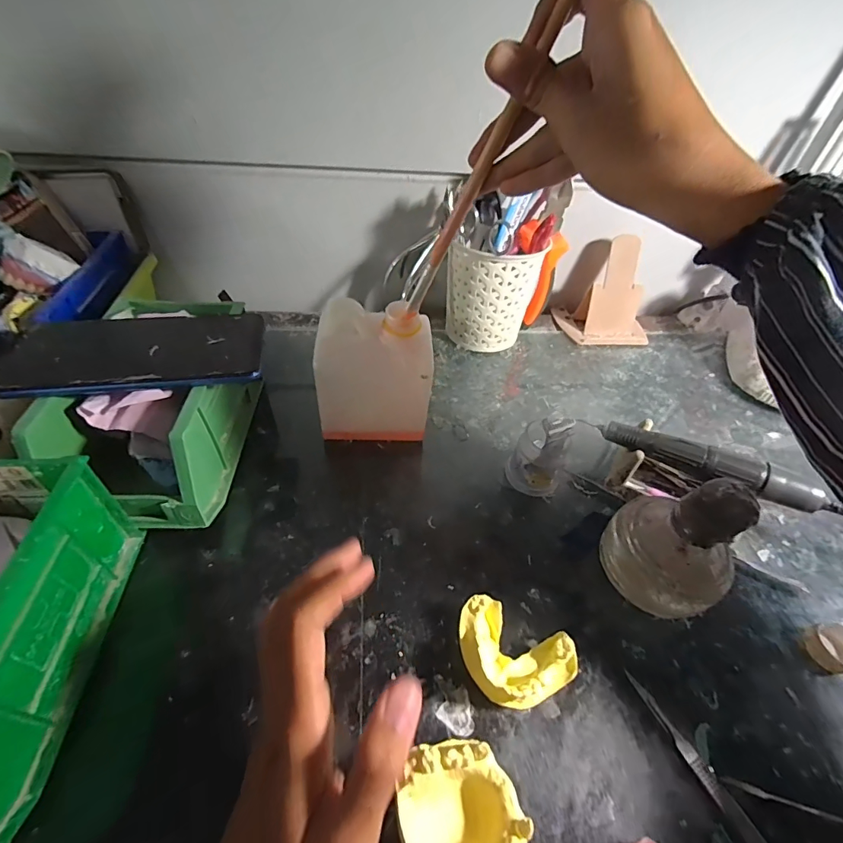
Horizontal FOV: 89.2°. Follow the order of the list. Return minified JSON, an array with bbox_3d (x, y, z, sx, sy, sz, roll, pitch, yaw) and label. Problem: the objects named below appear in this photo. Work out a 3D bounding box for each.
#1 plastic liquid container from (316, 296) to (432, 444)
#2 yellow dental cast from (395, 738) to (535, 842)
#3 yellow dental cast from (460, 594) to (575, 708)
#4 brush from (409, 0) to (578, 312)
[{"bbox_3d":[-0.035,-0.030,0.339,0.085,0.121,0.050,4,47,-1],"label":"plastic liquid container"},{"bbox_3d":[0.018,0.188,0.203,0.052,0.035,0.059,-23,53,-23],"label":"yellow dental cast"},{"bbox_3d":[0.053,0.141,0.253,0.069,0.027,0.051,22,49,15],"label":"yellow dental cast"},{"bbox_3d":[0.049,-0.164,0.213,0.010,0.269,0.006,18,45,-16],"label":"brush"}]

